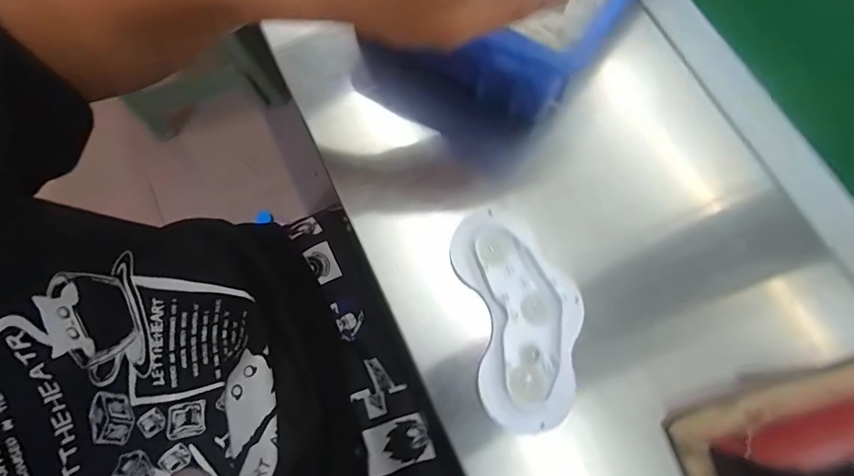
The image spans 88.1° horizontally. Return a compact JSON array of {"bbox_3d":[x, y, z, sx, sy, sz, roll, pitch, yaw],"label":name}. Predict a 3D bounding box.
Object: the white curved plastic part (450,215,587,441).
[{"bbox_3d":[0.066,0.049,0.300,0.077,0.019,0.145,-11,75,-1],"label":"white curved plastic part"}]

